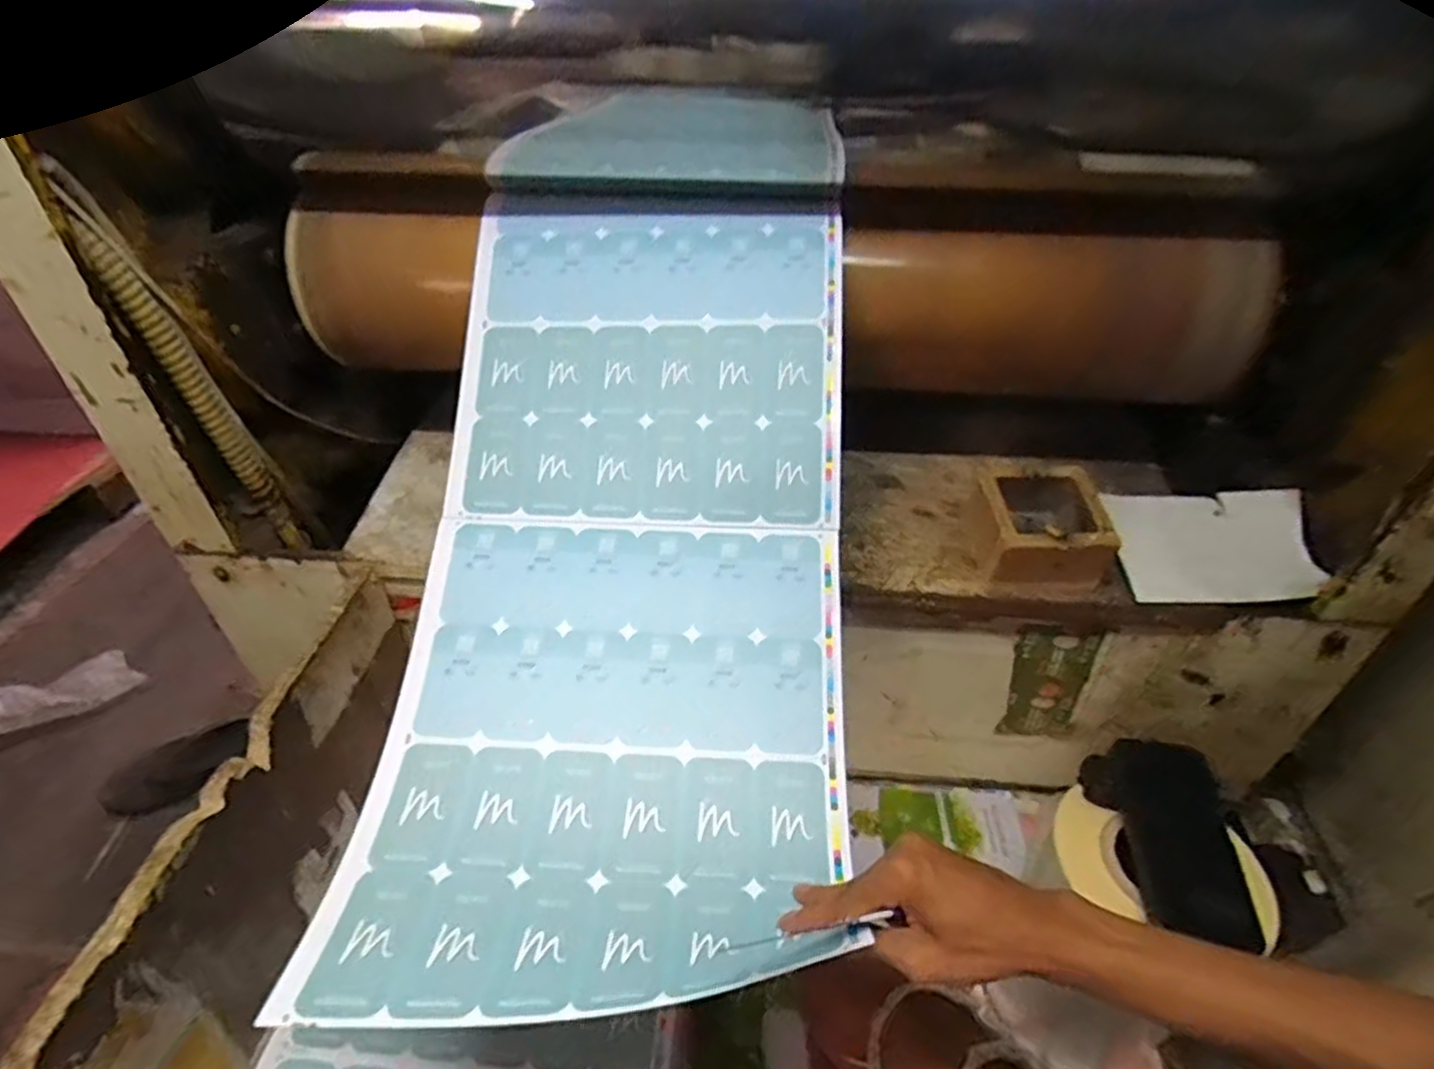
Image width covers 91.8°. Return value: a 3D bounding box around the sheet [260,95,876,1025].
[{"bbox_3d":[-0.069,-0.032,0.584,0.356,0.117,0.718,4,69,4],"label":"sheet"}]

